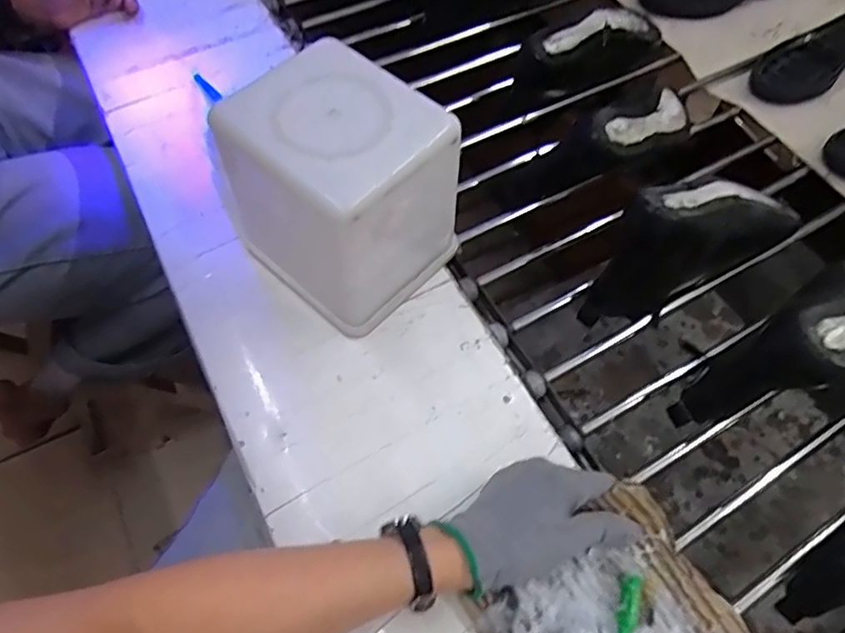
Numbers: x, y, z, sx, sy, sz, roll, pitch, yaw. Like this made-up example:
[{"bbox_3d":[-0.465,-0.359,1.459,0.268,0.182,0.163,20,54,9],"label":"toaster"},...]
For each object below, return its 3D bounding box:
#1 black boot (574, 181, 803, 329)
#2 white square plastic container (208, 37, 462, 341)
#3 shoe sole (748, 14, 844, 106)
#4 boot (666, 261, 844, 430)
[{"bbox_3d":[0.254,-0.075,0.567,0.226,0.112,0.080,-30,66,-14],"label":"black boot"},{"bbox_3d":[-0.069,-0.105,0.488,0.154,0.166,0.130,39,67,19],"label":"white square plastic container"},{"bbox_3d":[0.522,-0.342,0.765,0.241,0.024,0.083,-30,66,-14],"label":"shoe sole"},{"bbox_3d":[0.327,0.027,0.510,0.230,0.124,0.079,-33,66,-16],"label":"boot"}]

